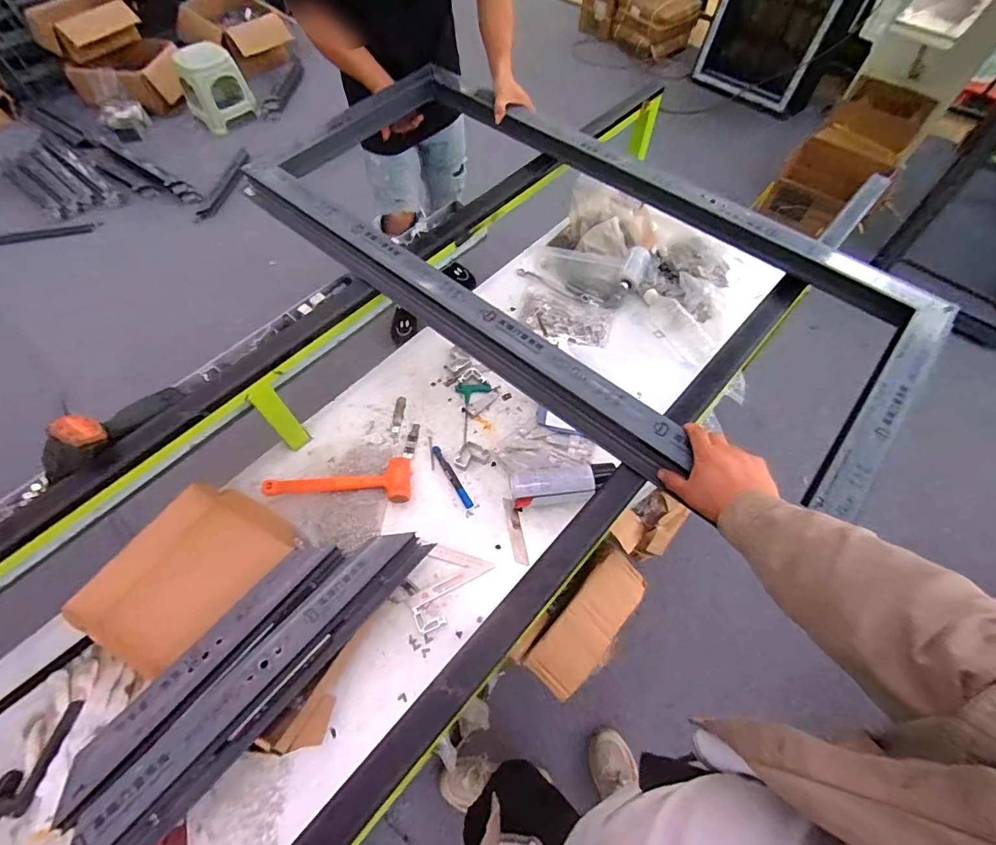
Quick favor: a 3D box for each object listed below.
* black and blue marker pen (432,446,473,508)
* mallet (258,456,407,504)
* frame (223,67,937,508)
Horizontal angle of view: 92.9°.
[{"bbox_3d":[-0.090,0.106,0.930,0.016,0.010,0.144,-28,65,-15],"label":"black and blue marker pen"},{"bbox_3d":[-0.301,0.115,0.905,0.269,0.055,0.096,-3,61,-2],"label":"mallet"},{"bbox_3d":[0.120,-0.317,0.867,1.172,0.092,0.565,38,68,18],"label":"frame"}]

